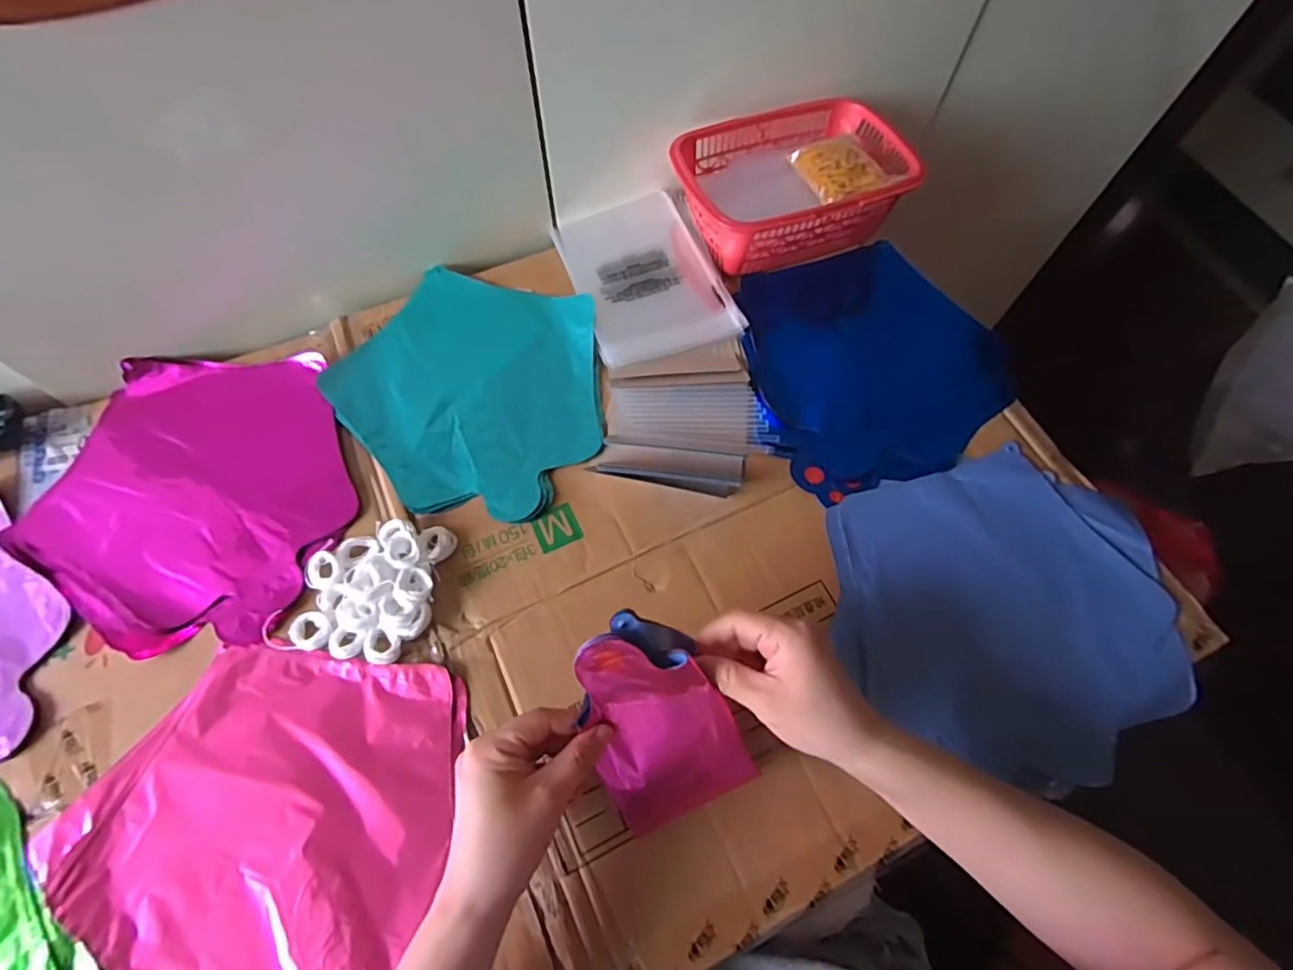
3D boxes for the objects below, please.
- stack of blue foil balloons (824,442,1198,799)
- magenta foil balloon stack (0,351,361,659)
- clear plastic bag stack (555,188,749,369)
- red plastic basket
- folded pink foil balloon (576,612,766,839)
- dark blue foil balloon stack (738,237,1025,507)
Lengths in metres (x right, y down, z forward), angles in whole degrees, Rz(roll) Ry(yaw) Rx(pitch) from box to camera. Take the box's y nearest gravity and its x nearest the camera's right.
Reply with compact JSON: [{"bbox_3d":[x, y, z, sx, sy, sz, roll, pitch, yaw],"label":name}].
[{"bbox_3d":[0.267,0.091,0.456,0.253,0.020,0.226,-17,66,-9],"label":"stack of blue foil balloons"},{"bbox_3d":[-0.346,-0.004,0.483,0.238,0.016,0.238,21,66,9],"label":"magenta foil balloon stack"},{"bbox_3d":[-0.003,-0.200,0.576,0.129,0.013,0.190,-17,66,-9],"label":"clear plastic bag stack"},{"bbox_3d":[0.133,-0.295,0.595,0.221,0.067,0.156,-17,66,-9],"label":"red plastic basket"},{"bbox_3d":[0.005,0.147,0.378,0.088,0.145,0.024,-24,23,1],"label":"folded pink foil balloon"},{"bbox_3d":[0.195,-0.114,0.548,0.224,0.024,0.238,-16,66,-9],"label":"dark blue foil balloon stack"}]

